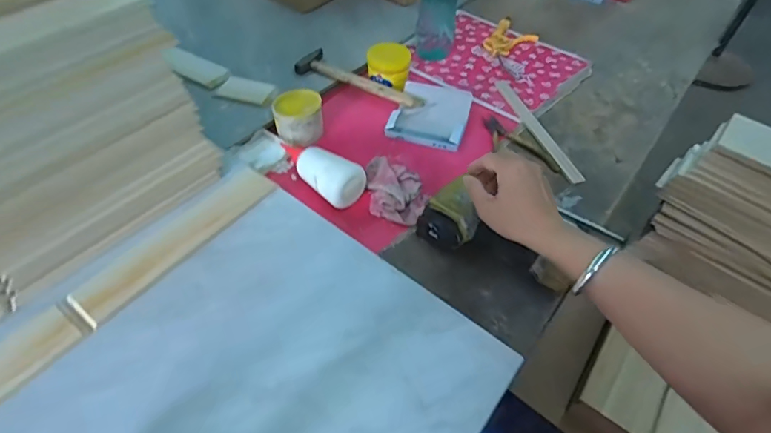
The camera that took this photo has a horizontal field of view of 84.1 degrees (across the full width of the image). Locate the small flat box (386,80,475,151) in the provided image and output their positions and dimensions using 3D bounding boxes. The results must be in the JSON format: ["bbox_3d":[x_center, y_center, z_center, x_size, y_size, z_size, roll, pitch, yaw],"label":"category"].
[{"bbox_3d":[0.079,-0.178,0.737,0.122,0.019,0.150,15,51,9],"label":"small flat box"}]

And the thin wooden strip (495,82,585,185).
[{"bbox_3d":[0.261,-0.158,0.744,0.029,0.006,0.289,-13,50,-8],"label":"thin wooden strip"}]

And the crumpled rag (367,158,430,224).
[{"bbox_3d":[0.016,-0.048,0.616,0.080,0.031,0.118,-2,50,-5],"label":"crumpled rag"}]

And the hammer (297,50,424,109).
[{"bbox_3d":[-0.039,-0.254,0.781,0.246,0.021,0.077,22,52,14],"label":"hammer"}]

